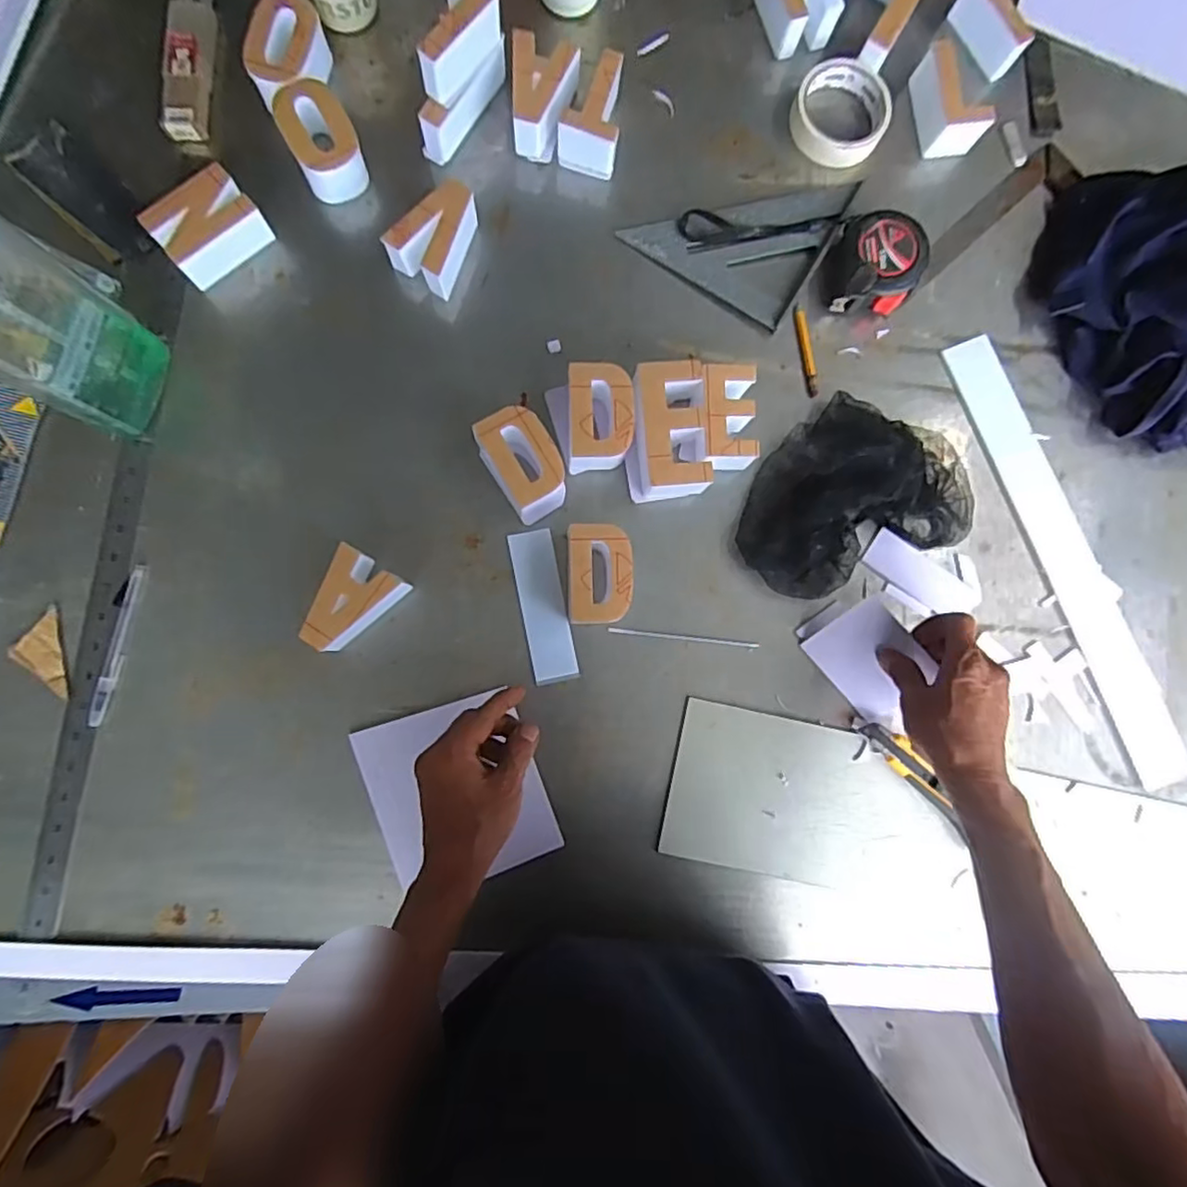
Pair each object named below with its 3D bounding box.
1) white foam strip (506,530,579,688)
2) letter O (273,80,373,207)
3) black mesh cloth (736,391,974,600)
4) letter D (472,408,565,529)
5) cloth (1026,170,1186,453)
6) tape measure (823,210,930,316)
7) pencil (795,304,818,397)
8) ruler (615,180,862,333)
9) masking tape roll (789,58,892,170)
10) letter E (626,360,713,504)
[{"bbox_3d":[-0.044,0.011,0.567,0.039,0.006,0.134,-11,85,-6],"label":"white foam strip"},{"bbox_3d":[-0.239,-0.399,0.568,0.059,0.054,0.083,-27,87,-7],"label":"letter O"},{"bbox_3d":[0.236,-0.096,0.579,0.221,0.044,0.154,-20,86,-7],"label":"black mesh cloth"},{"bbox_3d":[-0.060,-0.112,0.552,0.055,0.042,0.089,-30,88,-7],"label":"letter D"},{"bbox_3d":[0.559,-0.267,0.590,0.258,0.109,0.240,12,83,-4],"label":"cloth"},{"bbox_3d":[0.265,-0.309,0.599,0.082,0.046,0.085,5,84,-5],"label":"tape measure"},{"bbox_3d":[0.204,-0.232,0.604,0.011,0.004,0.087,-8,85,-6],"label":"pencil"},{"bbox_3d":[0.141,-0.358,0.605,0.165,0.011,0.160,31,87,0],"label":"ruler"},{"bbox_3d":[0.238,-0.463,0.617,0.091,0.035,0.086,1,84,-5],"label":"masking tape roll"},{"bbox_3d":[0.067,-0.143,0.564,0.068,0.045,0.109,-5,85,-6],"label":"letter E"}]

